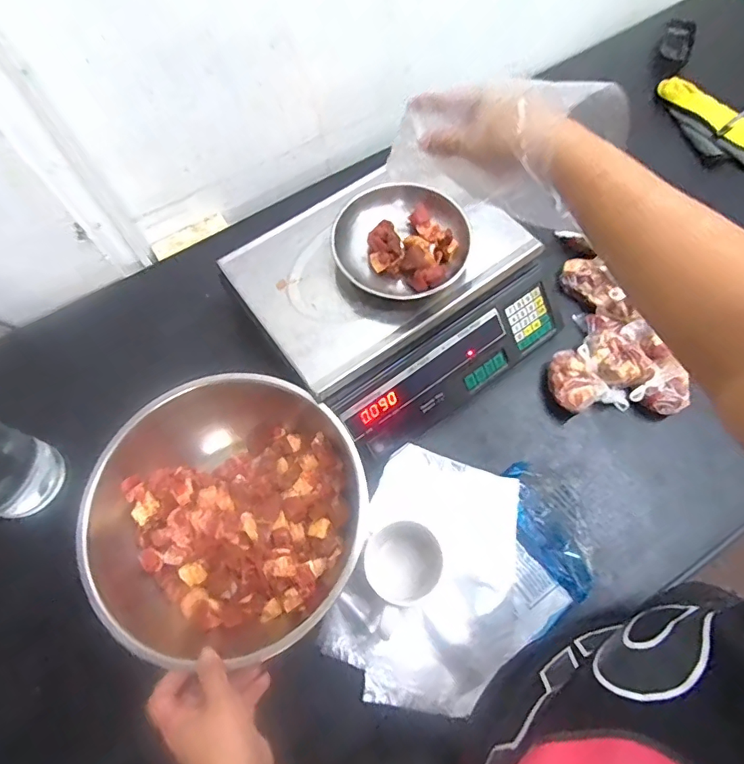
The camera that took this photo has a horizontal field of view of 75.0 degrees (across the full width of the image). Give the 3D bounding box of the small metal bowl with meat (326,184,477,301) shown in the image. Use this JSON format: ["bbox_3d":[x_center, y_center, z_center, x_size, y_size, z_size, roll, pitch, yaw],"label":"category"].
[{"bbox_3d":[0.037,-0.166,0.585,0.158,0.049,0.149,22,69,10],"label":"small metal bowl with meat"}]

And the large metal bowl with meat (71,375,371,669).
[{"bbox_3d":[-0.155,0.138,0.537,0.286,0.097,0.277,-1,67,1],"label":"large metal bowl with meat"}]

